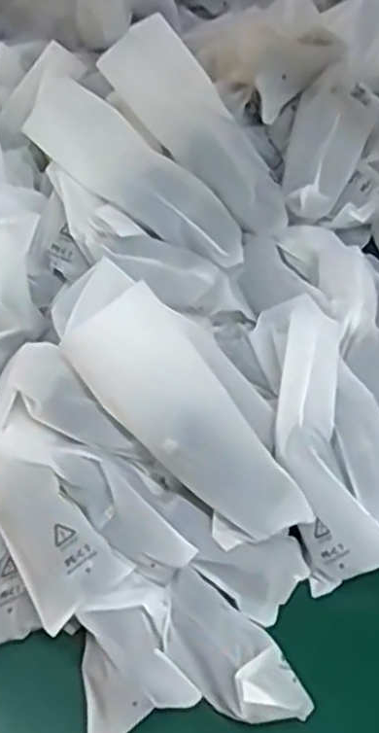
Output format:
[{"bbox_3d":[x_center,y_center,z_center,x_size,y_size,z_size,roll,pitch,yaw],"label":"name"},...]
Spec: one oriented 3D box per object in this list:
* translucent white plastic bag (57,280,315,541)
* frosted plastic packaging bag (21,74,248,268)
[{"bbox_3d":[0.002,0.030,0.410,0.152,0.036,0.045,49,61,-7],"label":"translucent white plastic bag"},{"bbox_3d":[-0.030,-0.113,0.471,0.147,0.011,0.044,37,98,-8],"label":"frosted plastic packaging bag"}]

